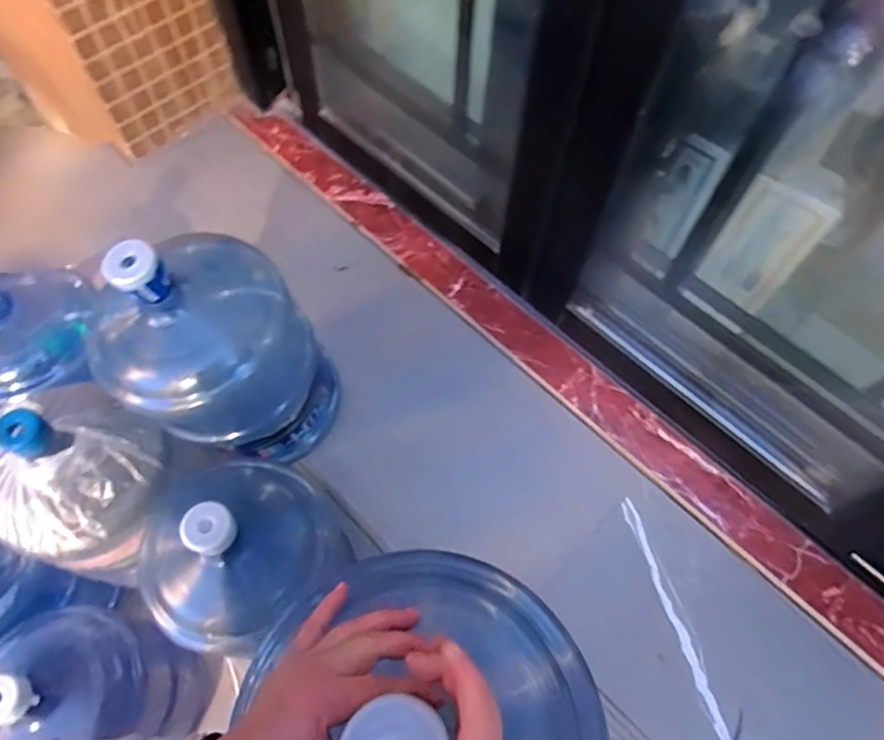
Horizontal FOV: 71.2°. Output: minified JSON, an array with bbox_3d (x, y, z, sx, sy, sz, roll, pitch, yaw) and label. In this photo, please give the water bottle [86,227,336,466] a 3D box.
[{"bbox_3d":[-0.328,-0.039,0.883,0.263,0.439,0.267,2,63,-3],"label":"water bottle"}]

